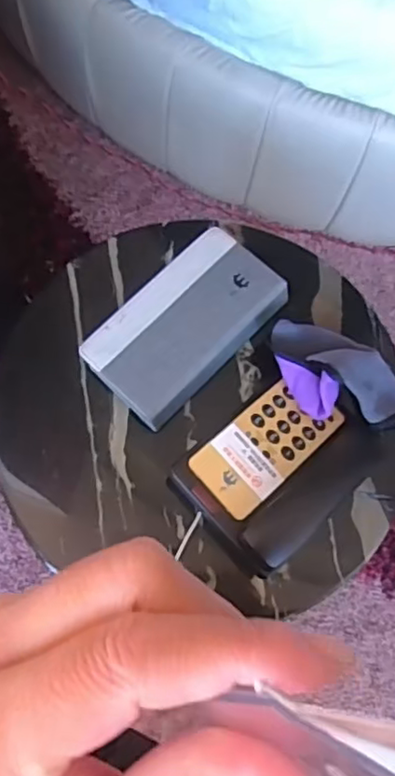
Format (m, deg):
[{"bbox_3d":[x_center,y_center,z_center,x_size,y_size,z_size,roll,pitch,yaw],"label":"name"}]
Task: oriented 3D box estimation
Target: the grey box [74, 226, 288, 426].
[{"bbox_3d":[-0.015,-0.079,0.722,0.131,0.033,0.235,44,77,7],"label":"grey box"}]

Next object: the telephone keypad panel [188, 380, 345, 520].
[{"bbox_3d":[0.078,0.059,0.675,0.169,0.010,0.083,-39,81,-21],"label":"telephone keypad panel"}]

